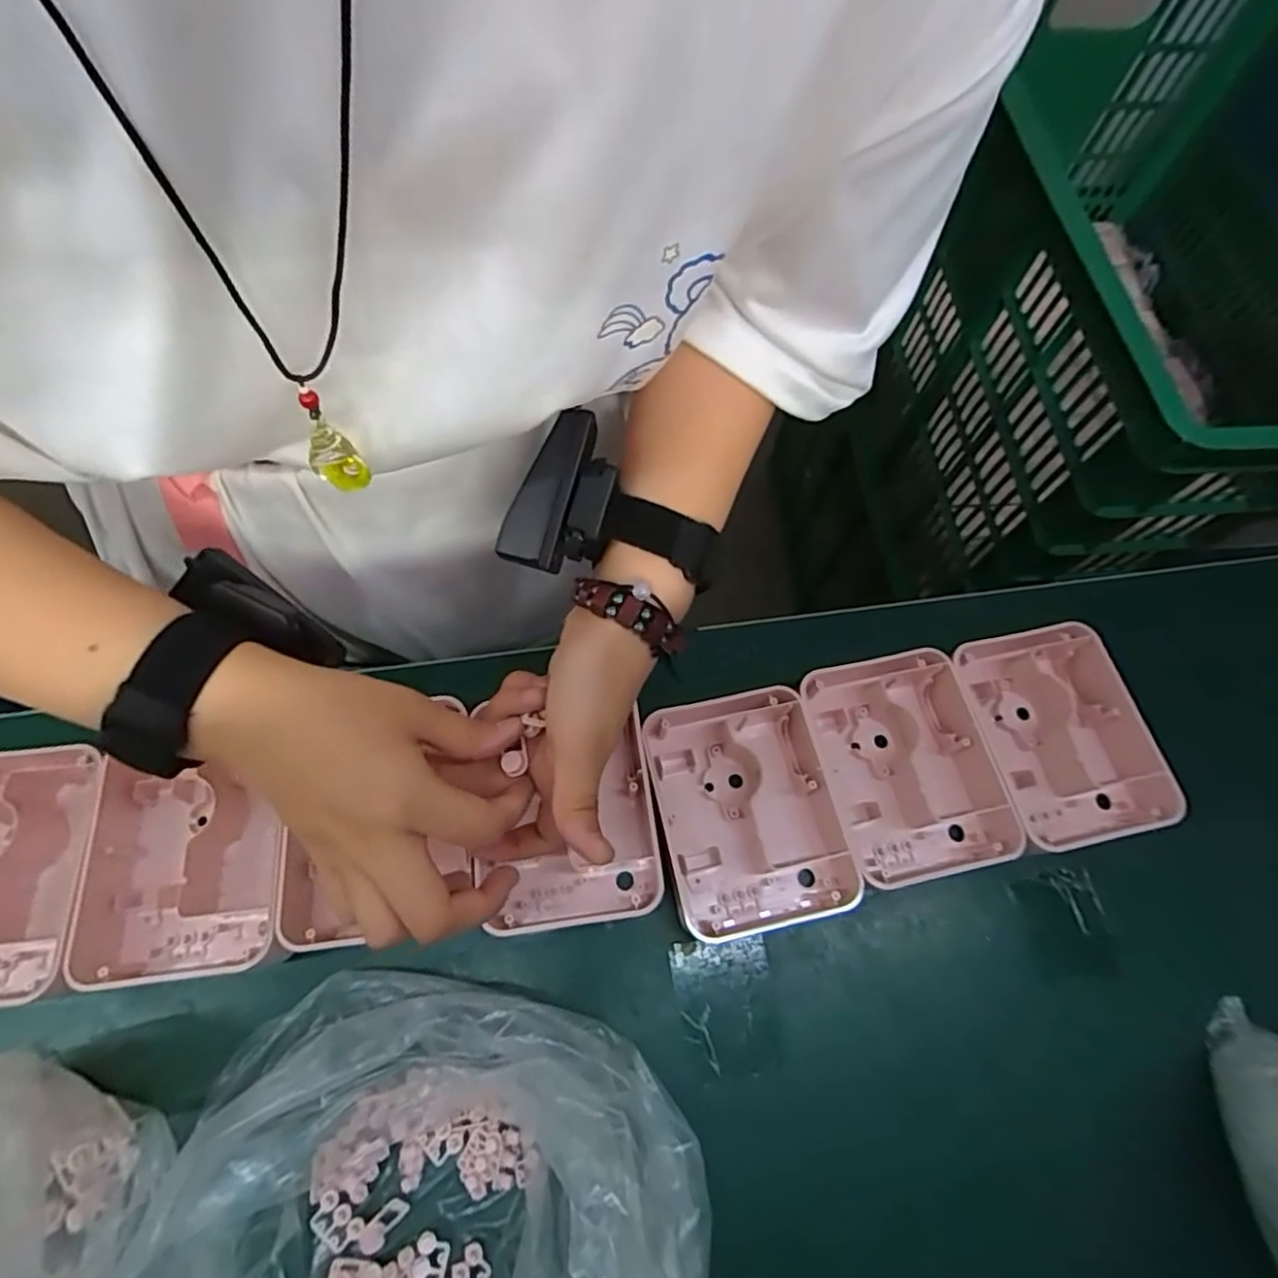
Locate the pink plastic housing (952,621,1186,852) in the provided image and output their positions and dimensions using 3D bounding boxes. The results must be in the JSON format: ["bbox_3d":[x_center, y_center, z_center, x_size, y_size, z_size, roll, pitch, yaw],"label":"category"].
[{"bbox_3d":[0.254,0.059,0.408,0.095,0.042,0.132,-11,68,-7],"label":"pink plastic housing"}]

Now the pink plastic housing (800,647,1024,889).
[{"bbox_3d":[0.159,0.076,0.397,0.103,0.035,0.134,-11,68,-7],"label":"pink plastic housing"}]

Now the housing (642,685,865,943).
[{"bbox_3d":[0.060,0.098,0.380,0.103,0.037,0.133,-10,67,-7],"label":"housing"}]

